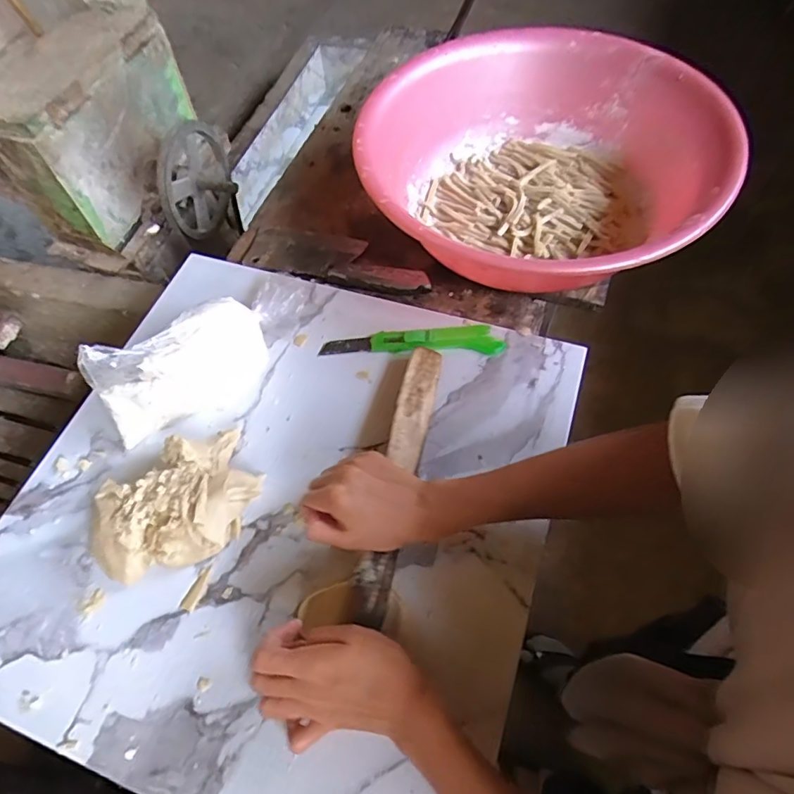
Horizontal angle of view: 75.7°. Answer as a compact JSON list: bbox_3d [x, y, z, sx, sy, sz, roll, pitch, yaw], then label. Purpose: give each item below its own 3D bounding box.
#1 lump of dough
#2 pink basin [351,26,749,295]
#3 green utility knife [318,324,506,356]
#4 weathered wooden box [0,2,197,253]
[{"bbox_3d":[-0.201,0.094,0.465,0.140,0.058,0.117,-13,59,-6],"label":"lump of dough"},{"bbox_3d":[0.166,-0.269,0.604,0.382,0.128,0.393,-1,59,2],"label":"pink basin"},{"bbox_3d":[0.016,-0.062,0.559,0.194,0.018,0.034,1,59,3],"label":"green utility knife"},{"bbox_3d":[-0.517,-0.471,0.884,0.139,0.226,0.344,16,61,12],"label":"weathered wooden box"}]

